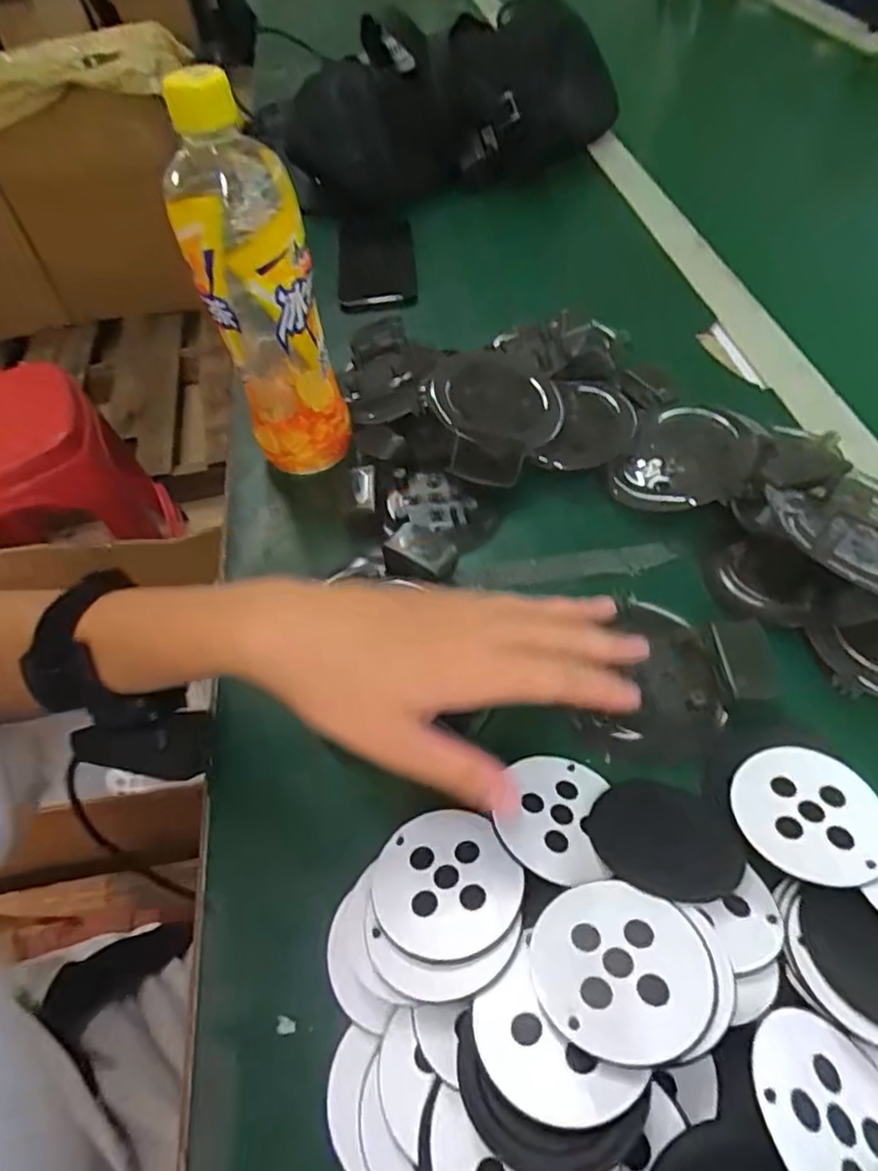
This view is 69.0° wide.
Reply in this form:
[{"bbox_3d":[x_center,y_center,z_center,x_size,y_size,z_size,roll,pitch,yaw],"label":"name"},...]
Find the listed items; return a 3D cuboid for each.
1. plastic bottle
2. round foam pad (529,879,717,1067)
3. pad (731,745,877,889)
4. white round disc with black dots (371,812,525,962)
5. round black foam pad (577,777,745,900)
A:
[{"bbox_3d":[-0.105,-0.166,0.378,0.071,0.206,0.067,-21,53,-4],"label":"plastic bottle"},{"bbox_3d":[0.065,0.136,0.230,0.060,0.004,0.059,-6,32,4],"label":"round foam pad"},{"bbox_3d":[0.161,0.099,0.277,0.060,0.004,0.060,-5,45,5],"label":"pad"},{"bbox_3d":[0.002,0.123,0.265,0.058,0.004,0.060,-7,39,6],"label":"white round disc with black dots"},{"bbox_3d":[0.098,0.108,0.277,0.062,0.006,0.058,0,30,0],"label":"round black foam pad"}]

